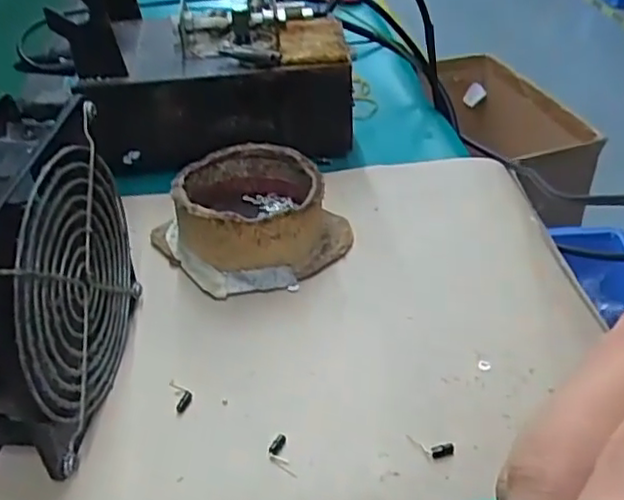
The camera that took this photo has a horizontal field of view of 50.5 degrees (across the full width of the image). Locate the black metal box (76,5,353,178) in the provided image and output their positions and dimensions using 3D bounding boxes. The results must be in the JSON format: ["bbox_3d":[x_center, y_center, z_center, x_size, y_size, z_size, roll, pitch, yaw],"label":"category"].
[{"bbox_3d":[-0.064,-0.119,0.473,0.180,0.078,0.103,-5,39,-3],"label":"black metal box"}]

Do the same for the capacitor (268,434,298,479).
[{"bbox_3d":[-0.013,0.086,0.277,0.009,0.004,0.020,-10,40,-11],"label":"capacitor"}]

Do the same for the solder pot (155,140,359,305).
[{"bbox_3d":[-0.034,-0.021,0.380,0.090,0.041,0.094,-32,47,-32],"label":"solder pot"}]

